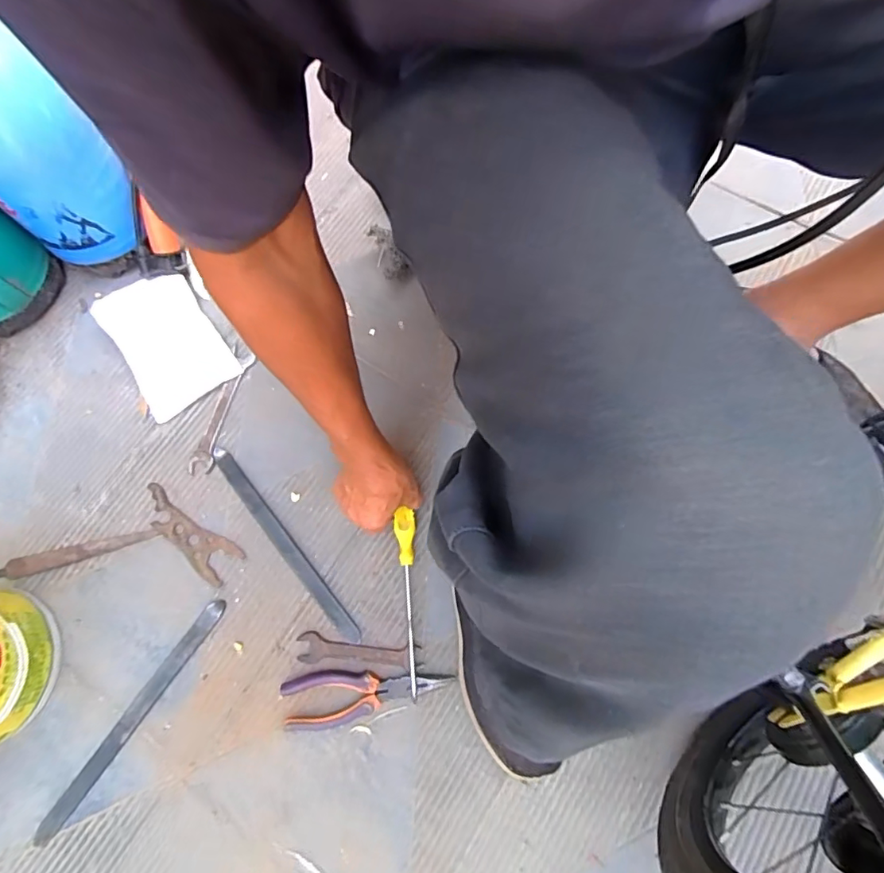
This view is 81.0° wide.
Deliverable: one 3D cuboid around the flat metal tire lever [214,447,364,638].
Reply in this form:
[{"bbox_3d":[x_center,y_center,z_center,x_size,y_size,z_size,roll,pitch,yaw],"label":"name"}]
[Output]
[{"bbox_3d":[-0.192,0.126,0.627,0.019,0.009,0.292,-39,75,-9],"label":"flat metal tire lever"}]

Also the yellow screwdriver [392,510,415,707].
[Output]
[{"bbox_3d":[-0.039,0.186,0.587,0.024,0.025,0.198,-3,77,-1],"label":"yellow screwdriver"}]

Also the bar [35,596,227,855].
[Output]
[{"bbox_3d":[-0.340,0.307,0.571,0.024,0.005,0.282,33,76,10],"label":"bar"}]

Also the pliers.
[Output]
[{"bbox_3d":[-0.082,0.283,0.567,0.179,0.016,0.056,-7,72,0],"label":"pliers"}]

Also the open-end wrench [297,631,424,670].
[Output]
[{"bbox_3d":[-0.094,0.242,0.581,0.139,0.011,0.031,4,73,4],"label":"open-end wrench"}]

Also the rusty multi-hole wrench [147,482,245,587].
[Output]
[{"bbox_3d":[-0.313,0.120,0.635,0.156,0.004,0.047,34,77,12],"label":"rusty multi-hole wrench"}]

